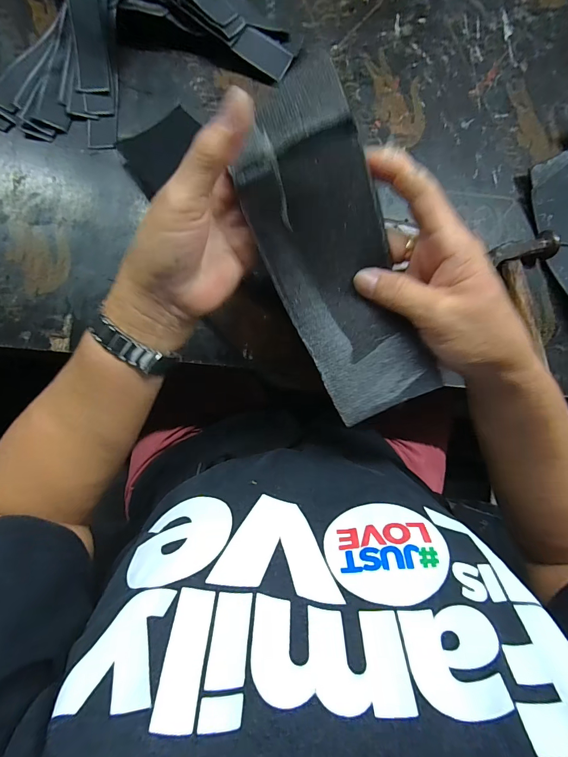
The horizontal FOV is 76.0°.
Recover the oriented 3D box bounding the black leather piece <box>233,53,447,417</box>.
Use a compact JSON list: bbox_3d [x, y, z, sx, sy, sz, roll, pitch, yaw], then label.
[{"bbox_3d":[0.031,-0.075,0.232,0.074,0.039,0.198,-24,105,-9],"label":"black leather piece"}]

